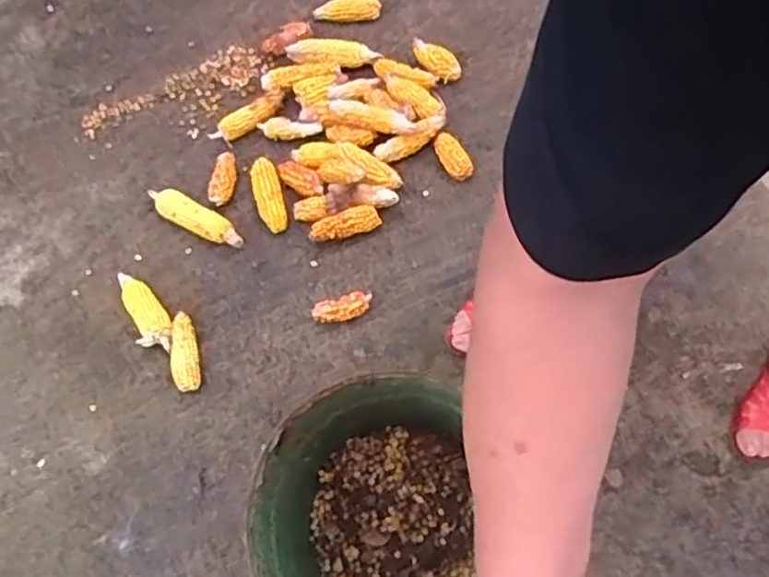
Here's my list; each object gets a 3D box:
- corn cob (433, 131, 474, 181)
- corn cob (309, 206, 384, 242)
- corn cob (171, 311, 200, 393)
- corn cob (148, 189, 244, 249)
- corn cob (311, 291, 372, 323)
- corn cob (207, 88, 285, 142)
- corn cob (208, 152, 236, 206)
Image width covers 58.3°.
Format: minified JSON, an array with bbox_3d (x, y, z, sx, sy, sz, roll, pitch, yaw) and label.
[{"bbox_3d":[0.118,-0.230,1.196,0.046,0.054,0.091,-24,67,-6],"label":"corn cob"},{"bbox_3d":[-0.066,-0.105,1.149,0.120,0.038,0.042,-14,66,-2],"label":"corn cob"},{"bbox_3d":[-0.316,0.100,1.096,0.042,0.032,0.128,-12,63,-1],"label":"corn cob"},{"bbox_3d":[-0.327,-0.124,1.188,0.194,0.037,0.052,24,71,14],"label":"corn cob"},{"bbox_3d":[-0.066,0.033,1.095,0.093,0.028,0.039,-14,68,-4],"label":"corn cob"},{"bbox_3d":[-0.249,-0.310,1.260,0.151,0.031,0.048,-34,66,-12],"label":"corn cob"},{"bbox_3d":[-0.283,-0.195,1.213,0.043,0.031,0.100,4,64,6],"label":"corn cob"}]

